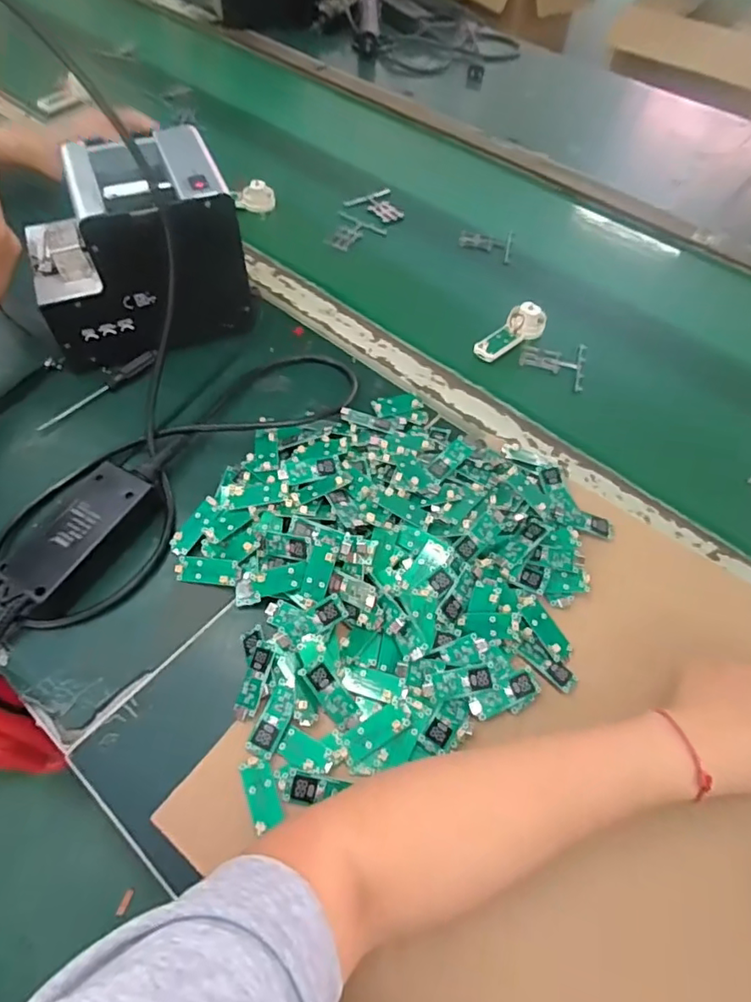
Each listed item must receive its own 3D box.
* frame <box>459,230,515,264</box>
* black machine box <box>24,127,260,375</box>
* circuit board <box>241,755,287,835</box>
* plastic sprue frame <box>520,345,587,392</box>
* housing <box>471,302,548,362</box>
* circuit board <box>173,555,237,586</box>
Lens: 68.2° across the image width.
[{"bbox_3d":[0.138,-0.323,0.699,0.066,0.009,0.056,11,58,4],"label":"frame"},{"bbox_3d":[-0.223,-0.225,0.516,0.178,0.139,0.132,-25,63,-18],"label":"black machine box"},{"bbox_3d":[-0.071,0.182,0.346,0.019,0.005,0.040,-18,61,-14],"label":"circuit board"},{"bbox_3d":[0.186,-0.146,0.584,0.066,0.009,0.064,12,58,4],"label":"plastic sprue frame"},{"bbox_3d":[0.142,-0.175,0.584,0.034,0.034,0.086,40,64,20],"label":"housing"},{"bbox_3d":[-0.129,0.054,0.425,0.049,0.005,0.020,3,71,11],"label":"circuit board"}]

